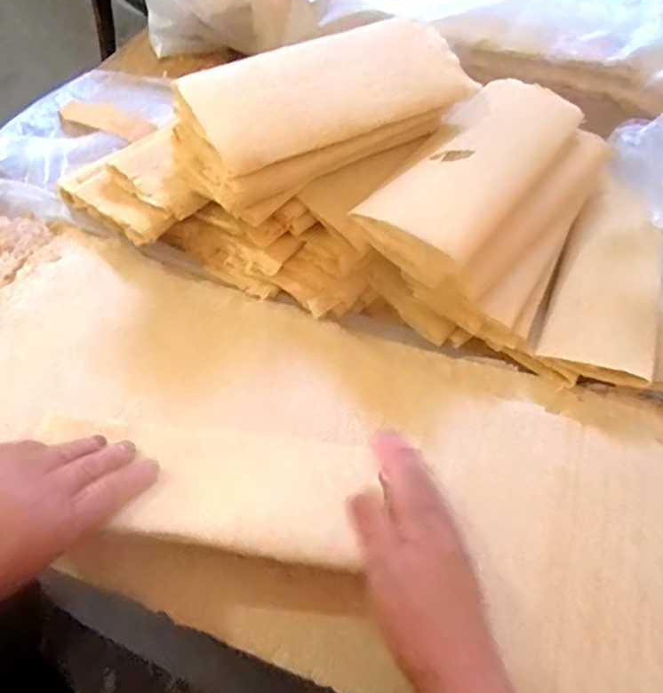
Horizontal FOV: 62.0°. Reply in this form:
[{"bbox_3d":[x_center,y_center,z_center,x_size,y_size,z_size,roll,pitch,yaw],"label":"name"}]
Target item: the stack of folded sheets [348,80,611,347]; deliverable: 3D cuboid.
[{"bbox_3d":[0.171,-0.148,0.555,0.183,0.078,0.280,35,57,16],"label":"stack of folded sheets"}]

